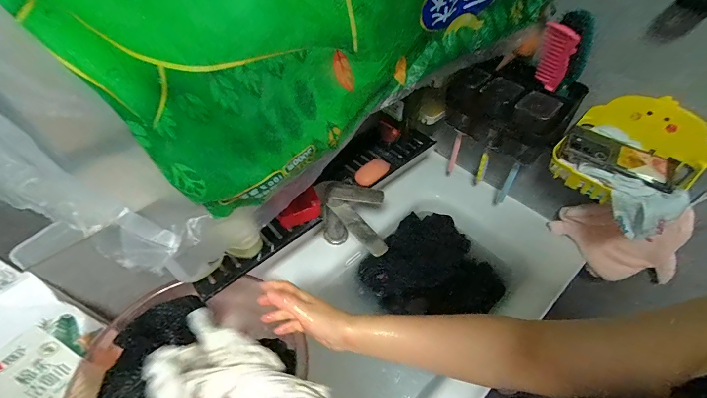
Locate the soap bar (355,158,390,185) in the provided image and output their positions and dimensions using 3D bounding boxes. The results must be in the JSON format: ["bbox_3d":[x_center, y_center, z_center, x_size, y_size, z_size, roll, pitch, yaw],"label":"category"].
[{"bbox_3d":[0.046,-0.062,0.715,0.091,0.020,0.043,-34,56,-25],"label":"soap bar"}]

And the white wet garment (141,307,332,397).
[{"bbox_3d":[-0.102,0.215,0.349,0.277,0.052,0.097,23,53,18],"label":"white wet garment"}]

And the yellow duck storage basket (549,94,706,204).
[{"bbox_3d":[0.458,-0.074,0.550,0.193,0.146,0.118,36,59,28],"label":"yellow duck storage basket"}]

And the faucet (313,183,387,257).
[{"bbox_3d":[0.007,0.062,0.712,0.074,0.171,0.191,-36,57,-26],"label":"faucet"}]

